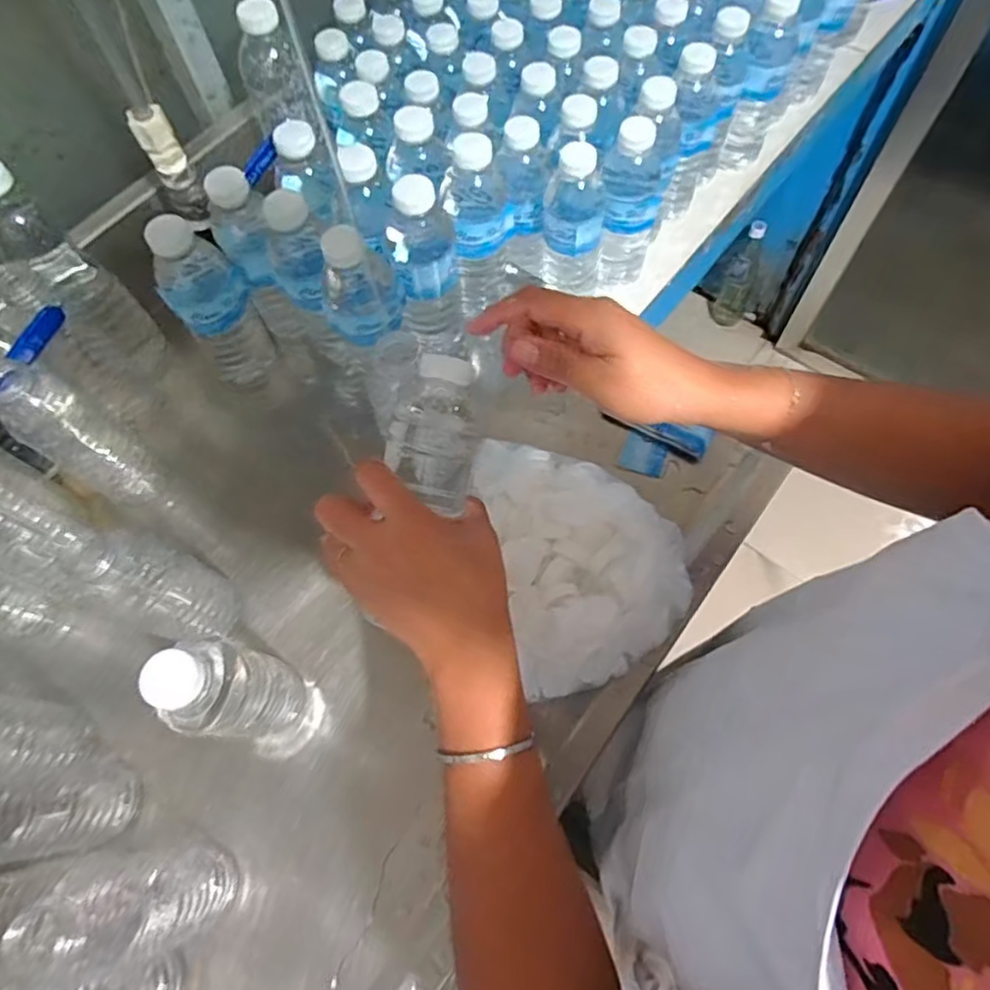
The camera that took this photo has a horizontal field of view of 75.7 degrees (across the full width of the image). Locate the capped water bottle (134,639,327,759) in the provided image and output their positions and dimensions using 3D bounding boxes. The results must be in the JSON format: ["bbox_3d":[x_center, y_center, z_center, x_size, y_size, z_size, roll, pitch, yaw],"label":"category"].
[{"bbox_3d":[-0.171,0.131,0.422,0.063,0.177,0.059,-1,65,3],"label":"capped water bottle"}]

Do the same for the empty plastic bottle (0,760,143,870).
[{"bbox_3d":[-0.294,0.195,0.394,0.058,0.165,0.057,-1,65,3],"label":"empty plastic bottle"}]

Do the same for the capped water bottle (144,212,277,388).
[{"bbox_3d":[-0.237,-0.157,0.549,0.064,0.175,0.054,-33,68,-12],"label":"capped water bottle"}]

